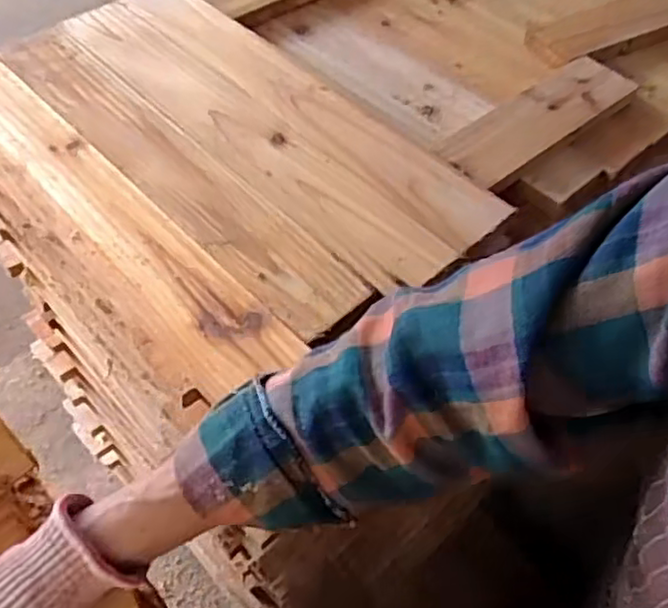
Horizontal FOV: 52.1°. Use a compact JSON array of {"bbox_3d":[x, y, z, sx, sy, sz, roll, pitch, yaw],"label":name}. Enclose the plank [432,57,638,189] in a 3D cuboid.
[{"bbox_3d":[0.203,-0.187,0.672,0.253,0.016,0.069,-35,61,-27],"label":"plank"}]

